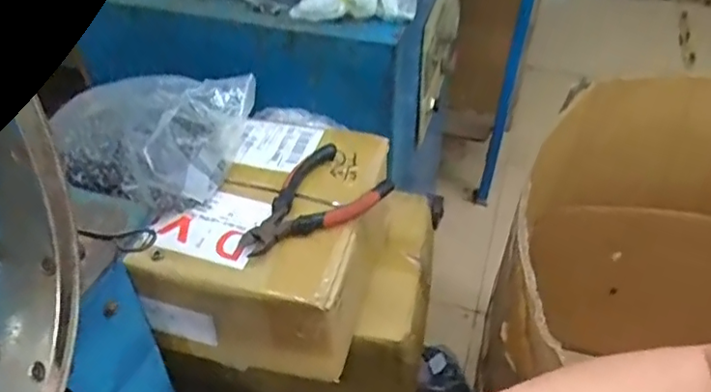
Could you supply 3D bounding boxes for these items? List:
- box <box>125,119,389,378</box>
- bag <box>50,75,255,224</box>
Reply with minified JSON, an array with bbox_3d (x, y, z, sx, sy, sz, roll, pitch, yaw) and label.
[{"bbox_3d":[-0.076,0.036,0.626,0.182,0.117,0.238,10,44,10],"label":"box"},{"bbox_3d":[-0.198,-0.052,0.587,0.170,0.067,0.153,9,44,9],"label":"bag"}]

